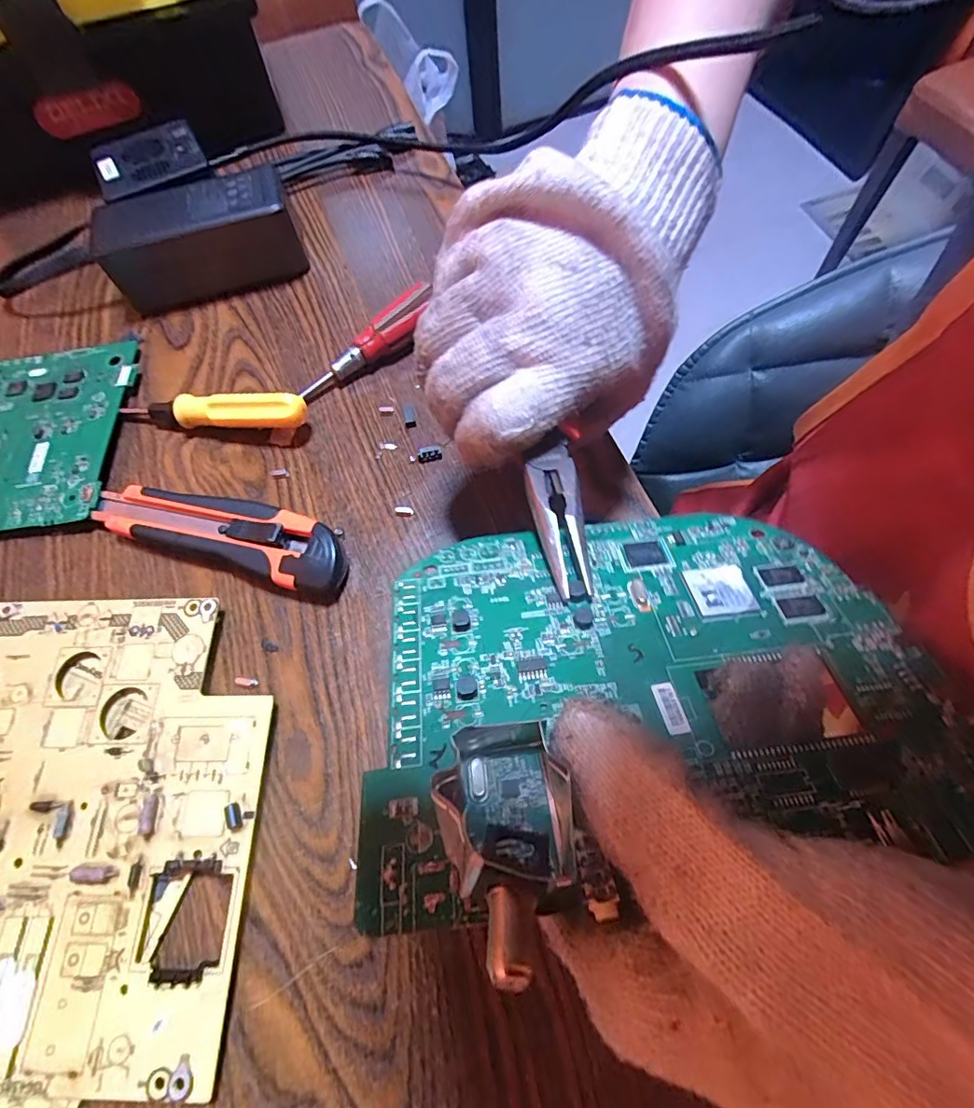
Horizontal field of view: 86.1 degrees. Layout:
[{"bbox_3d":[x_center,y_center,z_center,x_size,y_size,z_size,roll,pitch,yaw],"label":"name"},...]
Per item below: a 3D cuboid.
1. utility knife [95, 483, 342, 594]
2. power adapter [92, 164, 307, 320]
[{"bbox_3d":[-0.147,-0.016,0.289,0.152,0.018,0.042,17,66,11],"label":"utility knife"},{"bbox_3d":[-0.200,-0.218,0.371,0.132,0.055,0.063,-13,65,-1],"label":"power adapter"}]

